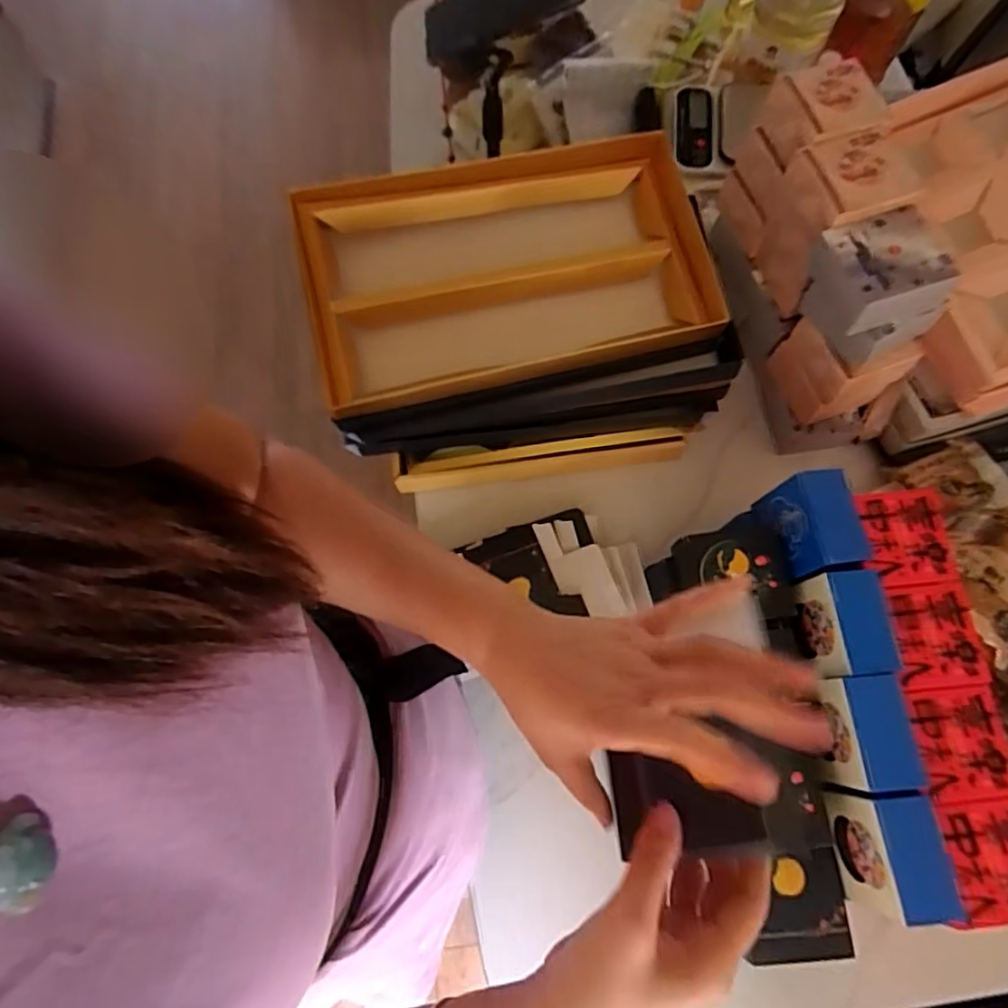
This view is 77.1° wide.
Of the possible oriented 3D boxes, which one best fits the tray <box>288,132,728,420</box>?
[{"bbox_3d":[0.001,-0.237,0.657,0.397,0.096,0.223,-11,88,-4],"label":"tray"}]

